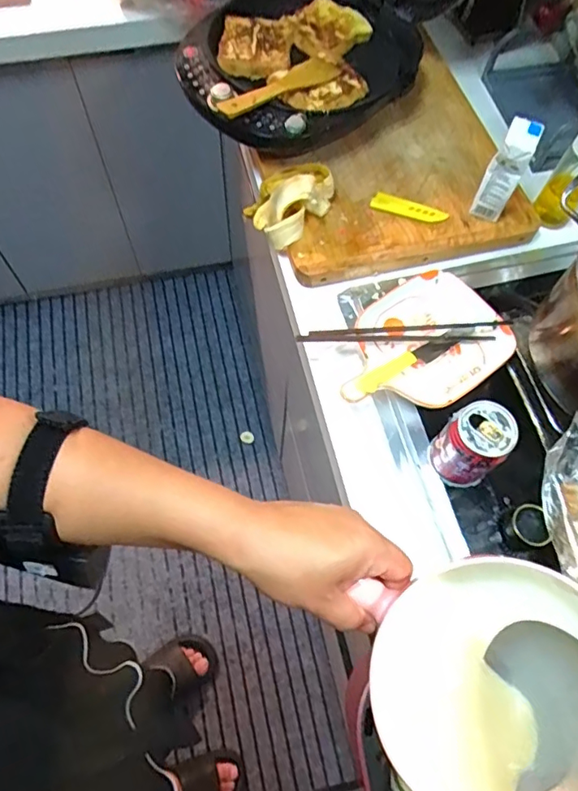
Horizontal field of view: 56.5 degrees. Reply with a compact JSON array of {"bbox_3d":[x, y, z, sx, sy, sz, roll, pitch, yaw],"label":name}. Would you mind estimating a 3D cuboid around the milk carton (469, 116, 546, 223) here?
[{"bbox_3d":[0.274,-0.280,0.691,0.042,0.132,0.051,26,65,11],"label":"milk carton"}]

